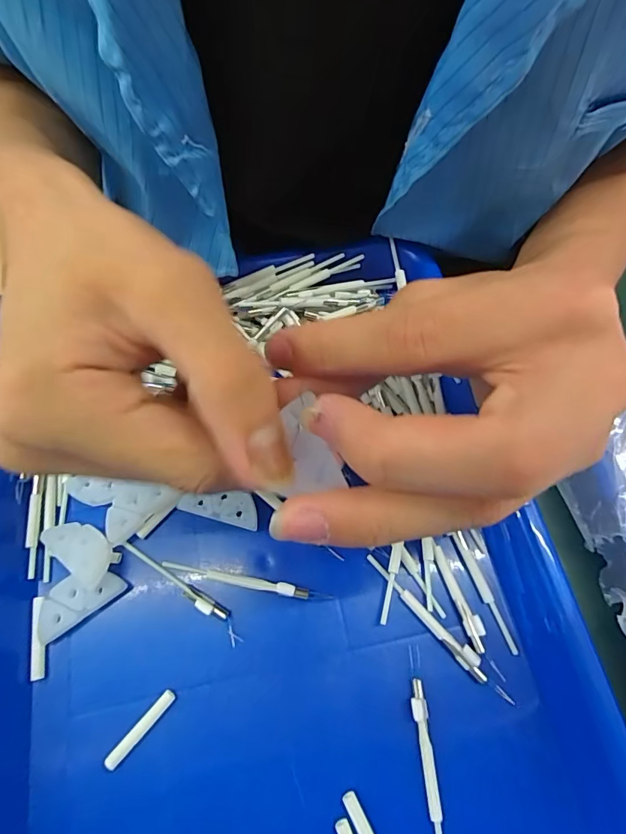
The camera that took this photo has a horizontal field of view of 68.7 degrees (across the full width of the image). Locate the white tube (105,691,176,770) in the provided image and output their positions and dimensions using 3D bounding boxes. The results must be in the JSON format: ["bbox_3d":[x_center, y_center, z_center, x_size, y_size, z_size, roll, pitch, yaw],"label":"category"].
[{"bbox_3d":[-0.072,0.129,0.189,0.006,0.004,0.034,39,72,15],"label":"white tube"}]

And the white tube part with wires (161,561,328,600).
[{"bbox_3d":[-0.031,0.075,0.210,0.078,0.004,0.005,10,67,4],"label":"white tube part with wires"}]

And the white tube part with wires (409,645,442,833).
[{"bbox_3d":[0.046,0.139,0.184,0.006,0.004,0.080,-5,67,-2],"label":"white tube part with wires"}]

